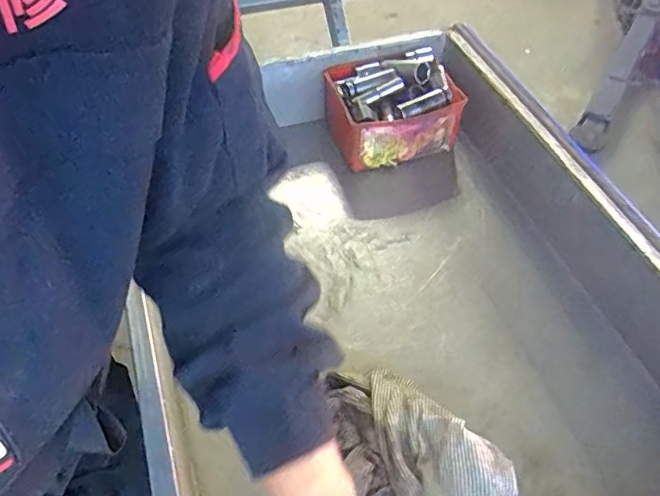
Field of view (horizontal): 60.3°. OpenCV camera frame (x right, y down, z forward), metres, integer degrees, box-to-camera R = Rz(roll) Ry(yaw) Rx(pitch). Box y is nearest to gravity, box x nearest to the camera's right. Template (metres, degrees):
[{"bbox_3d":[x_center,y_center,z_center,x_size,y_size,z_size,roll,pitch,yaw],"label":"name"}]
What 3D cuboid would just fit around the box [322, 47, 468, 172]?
[{"bbox_3d":[0.090,-0.200,0.848,0.171,0.116,0.143,-16,52,-14],"label":"box"}]

